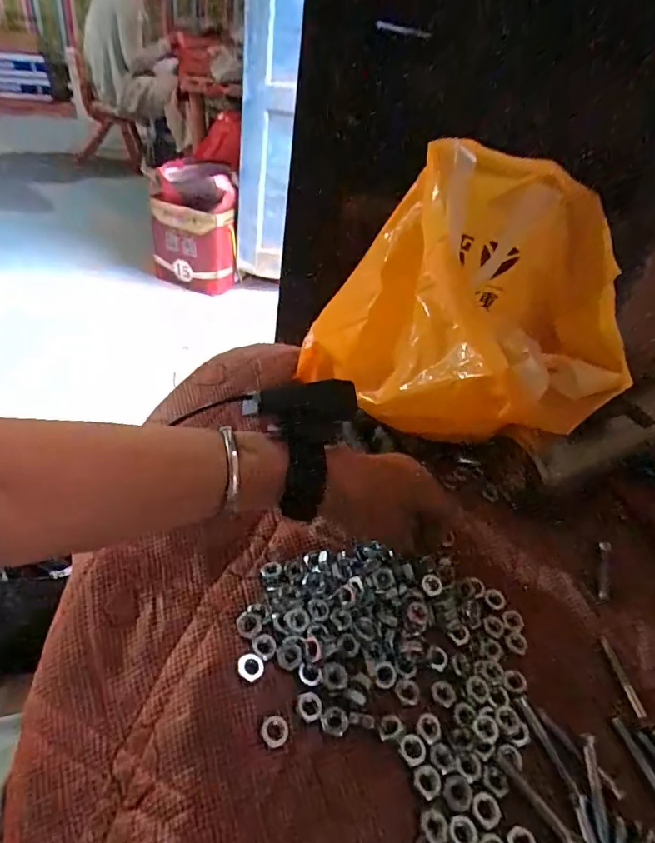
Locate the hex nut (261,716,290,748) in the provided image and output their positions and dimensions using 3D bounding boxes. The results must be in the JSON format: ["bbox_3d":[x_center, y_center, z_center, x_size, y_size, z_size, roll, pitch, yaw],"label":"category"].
[{"bbox_3d":[-0.031,0.185,0.308,0.017,0.005,0.015,-5,41,-18],"label":"hex nut"}]

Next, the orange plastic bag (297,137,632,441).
[{"bbox_3d":[0.100,-0.100,0.426,0.231,0.183,0.208,9,39,0],"label":"orange plastic bag"}]

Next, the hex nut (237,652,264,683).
[{"bbox_3d":[-0.049,0.157,0.330,0.017,0.004,0.016,24,41,18],"label":"hex nut"}]

